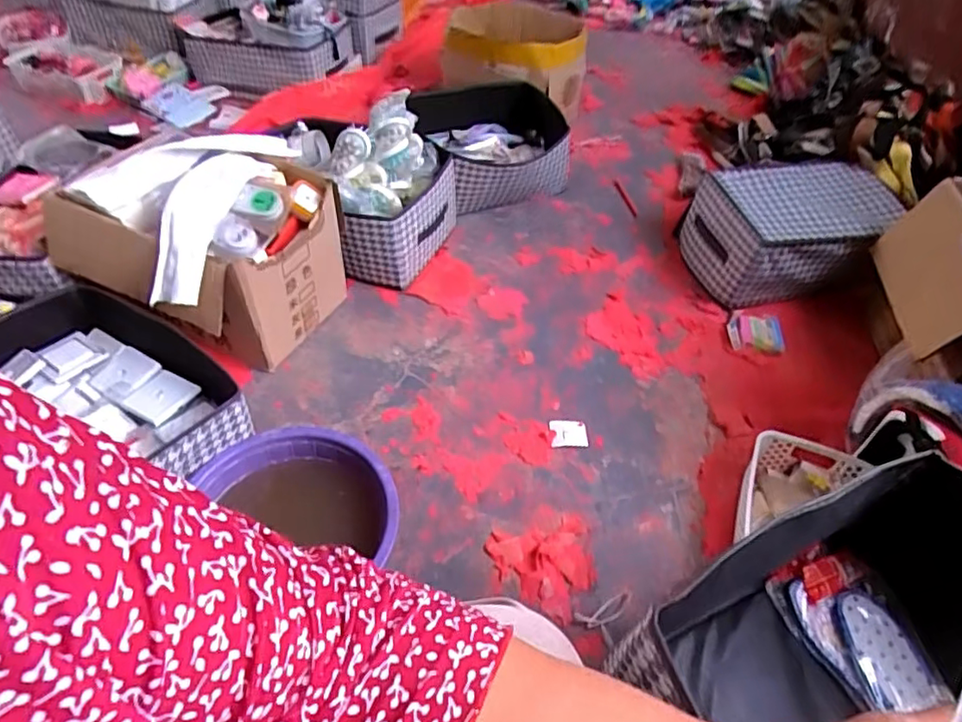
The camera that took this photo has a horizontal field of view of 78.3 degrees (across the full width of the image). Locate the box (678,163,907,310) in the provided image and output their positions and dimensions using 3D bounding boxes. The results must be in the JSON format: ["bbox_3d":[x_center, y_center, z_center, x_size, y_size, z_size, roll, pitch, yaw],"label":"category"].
[{"bbox_3d":[0.686,-0.285,1.313,0.411,0.192,0.257,-9,51,-10],"label":"box"}]

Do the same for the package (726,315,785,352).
[{"bbox_3d":[0.569,-0.058,1.219,0.111,0.017,0.090,3,45,1],"label":"package"}]

